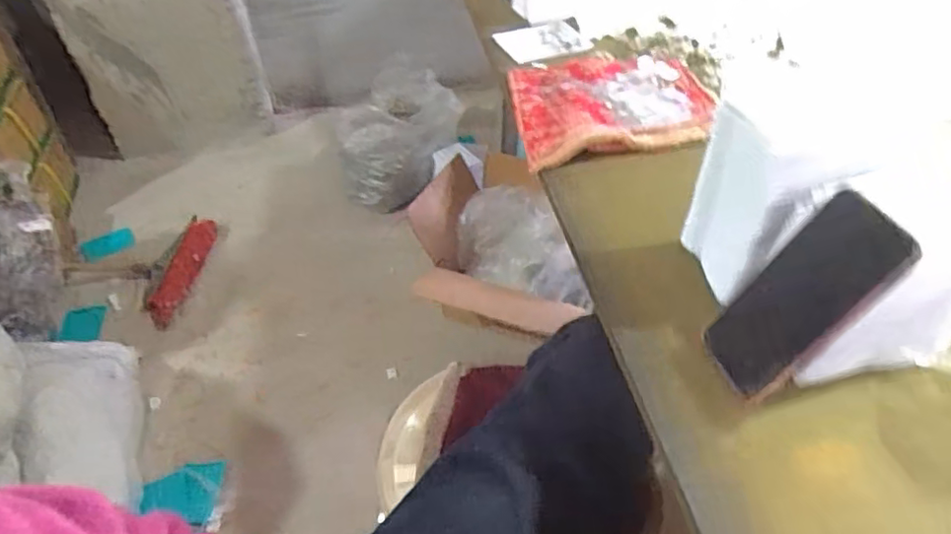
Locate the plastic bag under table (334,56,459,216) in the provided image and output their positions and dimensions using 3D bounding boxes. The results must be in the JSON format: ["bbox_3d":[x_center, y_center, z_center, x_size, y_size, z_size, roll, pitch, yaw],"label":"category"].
[{"bbox_3d":[-0.206,-0.398,1.825,0.260,0.249,0.411,11,45,13],"label":"plastic bag under table"}]

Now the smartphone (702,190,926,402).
[{"bbox_3d":[0.243,0.023,0.467,0.013,0.163,0.077,12,37,-31],"label":"smartphone"}]

